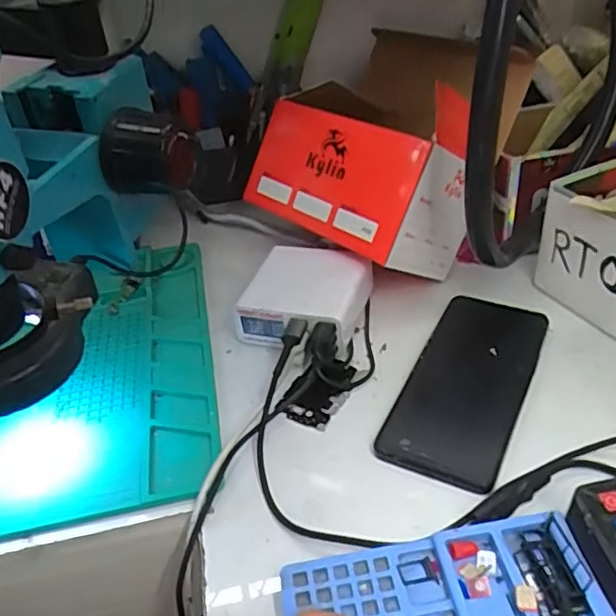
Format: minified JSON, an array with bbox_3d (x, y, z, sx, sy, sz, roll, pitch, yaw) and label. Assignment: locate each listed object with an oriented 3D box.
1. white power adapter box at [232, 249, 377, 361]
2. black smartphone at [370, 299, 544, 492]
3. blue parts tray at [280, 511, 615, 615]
[{"bbox_3d":[-0.001,-0.008,0.483,0.090,0.038,0.097,8,40,18],"label":"white power adapter box"},{"bbox_3d":[0.113,0.049,0.421,0.077,0.009,0.177,14,42,25],"label":"black smartphone"},{"bbox_3d":[0.064,0.144,0.291,0.144,0.020,0.070,-9,38,-3],"label":"blue parts tray"}]

